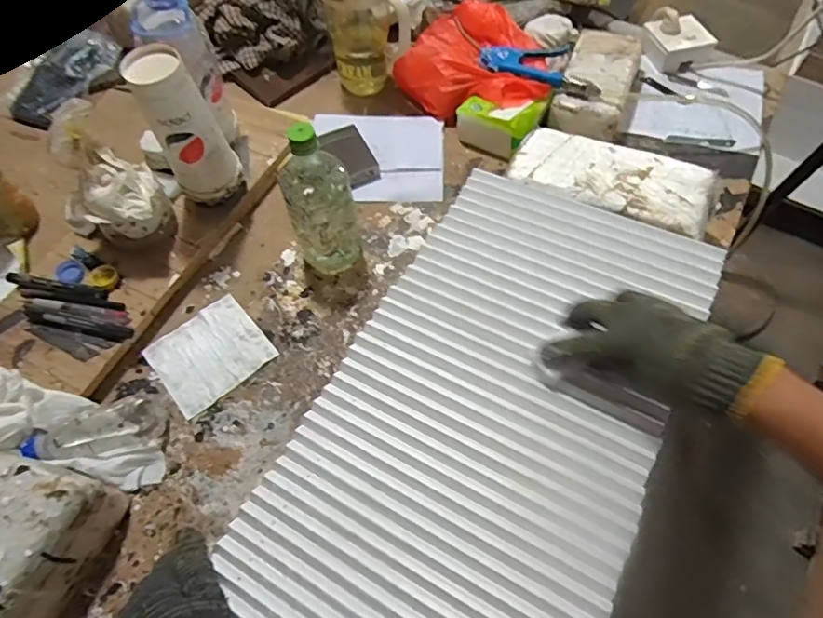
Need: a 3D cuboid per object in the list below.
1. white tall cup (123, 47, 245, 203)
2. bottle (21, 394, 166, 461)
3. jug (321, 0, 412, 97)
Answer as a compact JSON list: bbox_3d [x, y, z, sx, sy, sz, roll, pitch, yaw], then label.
[{"bbox_3d":[-0.265,-0.211,0.649,0.084,0.179,0.071,-21,63,-12],"label":"white tall cup"},{"bbox_3d":[-0.339,0.128,0.580,0.134,0.053,0.056,-16,62,-9],"label":"bottle"},{"bbox_3d":[-0.073,-0.427,0.802,0.104,0.224,0.096,-18,63,-10],"label":"jug"}]

